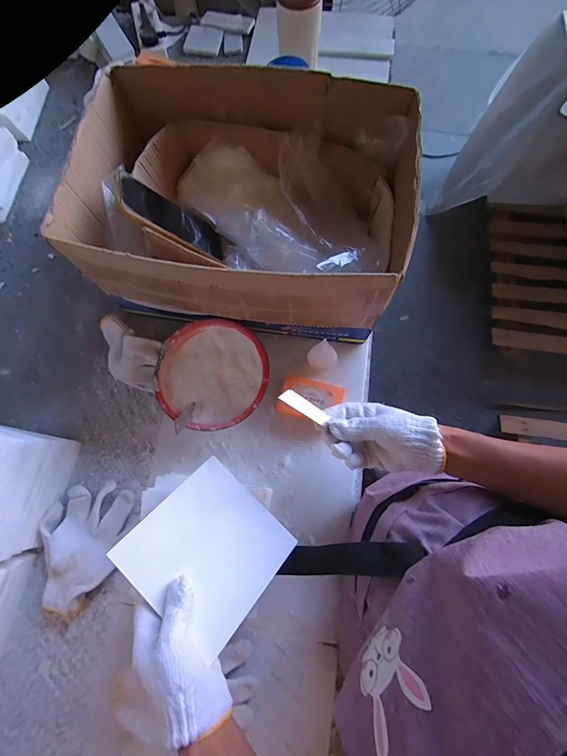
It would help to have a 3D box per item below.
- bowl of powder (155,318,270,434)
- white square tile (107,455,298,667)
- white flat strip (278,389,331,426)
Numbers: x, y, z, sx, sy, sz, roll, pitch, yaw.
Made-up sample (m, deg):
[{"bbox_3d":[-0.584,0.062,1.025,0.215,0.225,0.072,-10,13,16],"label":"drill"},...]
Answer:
[{"bbox_3d":[-0.106,-0.002,0.517,0.162,0.051,0.162,0,77,1],"label":"bowl of powder"},{"bbox_3d":[-0.083,0.195,0.383,0.152,0.010,0.148,44,54,6],"label":"white square tile"},{"bbox_3d":[0.024,0.033,0.385,0.061,0.004,0.017,34,69,-16],"label":"white flat strip"}]

